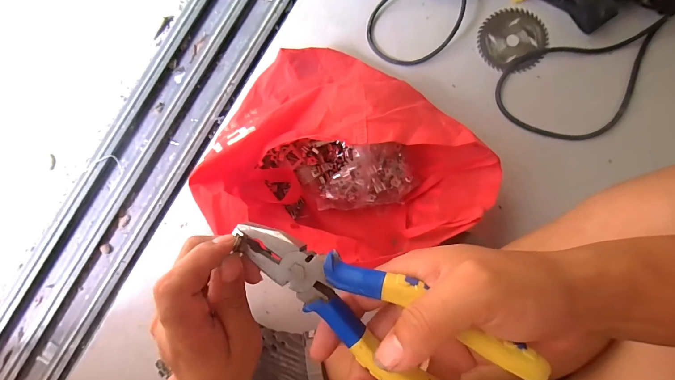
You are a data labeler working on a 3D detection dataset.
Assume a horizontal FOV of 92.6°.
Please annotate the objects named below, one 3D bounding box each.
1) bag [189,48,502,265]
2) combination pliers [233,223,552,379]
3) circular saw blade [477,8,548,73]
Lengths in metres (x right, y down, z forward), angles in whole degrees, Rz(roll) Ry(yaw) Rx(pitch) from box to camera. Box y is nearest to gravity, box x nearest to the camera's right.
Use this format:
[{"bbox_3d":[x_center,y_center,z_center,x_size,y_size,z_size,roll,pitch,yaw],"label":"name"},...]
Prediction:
[{"bbox_3d":[0.036,-0.044,0.431,0.346,0.151,0.268,16,87,8],"label":"bag"},{"bbox_3d":[0.018,0.071,0.192,0.184,0.021,0.057,31,89,16],"label":"combination pliers"},{"bbox_3d":[0.267,-0.231,0.493,0.097,0.008,0.098,-1,86,8],"label":"circular saw blade"}]

